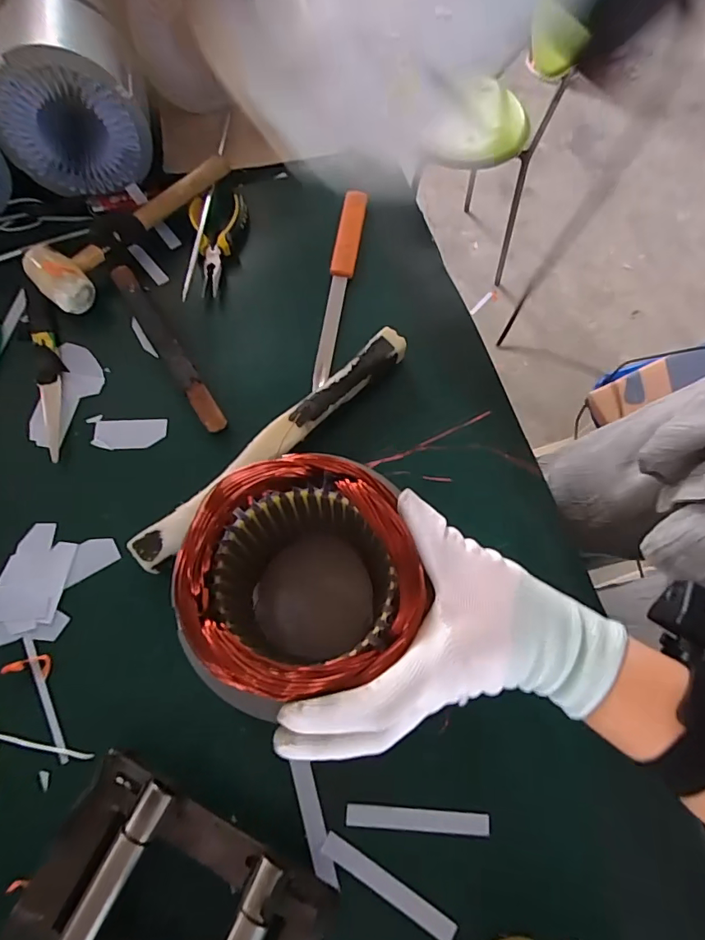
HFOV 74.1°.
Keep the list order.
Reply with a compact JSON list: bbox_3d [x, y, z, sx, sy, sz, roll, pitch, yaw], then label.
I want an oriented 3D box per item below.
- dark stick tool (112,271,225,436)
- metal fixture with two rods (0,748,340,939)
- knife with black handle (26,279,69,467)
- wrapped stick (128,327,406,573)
[{"bbox_3d":[-0.195,-0.132,0.490,0.022,0.021,0.226,-31,74,-14],"label":"dark stick tool"},{"bbox_3d":[-0.125,0.309,0.314,0.194,0.052,0.144,27,70,7],"label":"metal fixture with two rods"},{"bbox_3d":[-0.315,-0.107,0.483,0.026,0.012,0.211,-17,71,-9],"label":"knife with black handle"},{"bbox_3d":[-0.068,-0.026,0.448,0.317,0.042,0.032,-42,77,-16],"label":"wrapped stick"}]

